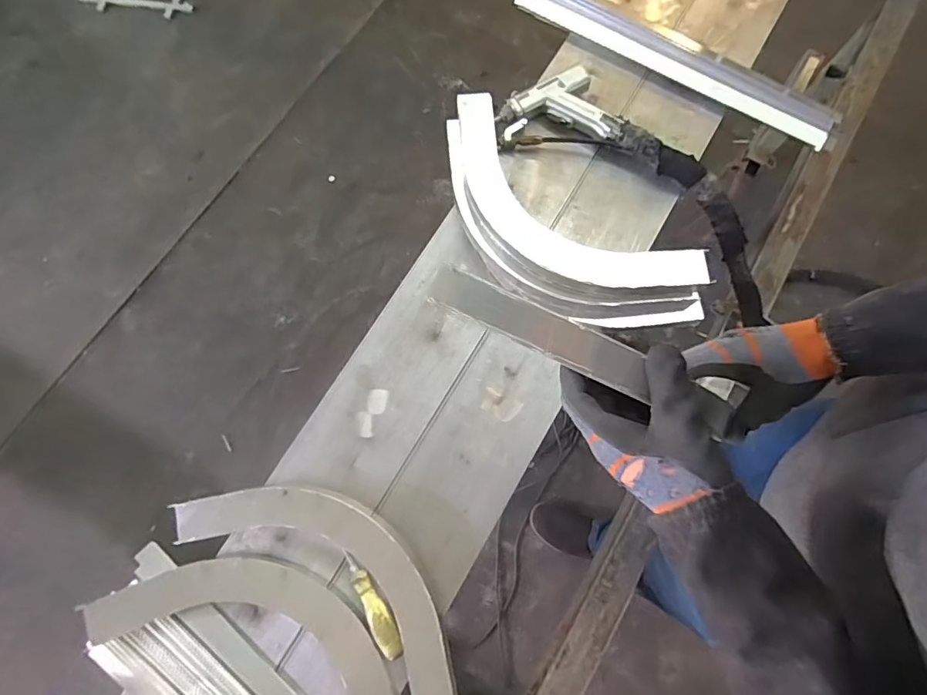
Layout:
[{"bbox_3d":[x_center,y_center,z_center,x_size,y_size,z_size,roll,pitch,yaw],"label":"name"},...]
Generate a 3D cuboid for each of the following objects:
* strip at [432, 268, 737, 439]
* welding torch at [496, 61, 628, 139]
[{"bbox_3d":[0.086,0.003,0.355,0.229,0.007,0.031,24,97,-5],"label":"strip"},{"bbox_3d":[0.153,-0.370,0.818,0.162,0.039,0.144,-26,77,-7],"label":"welding torch"}]

